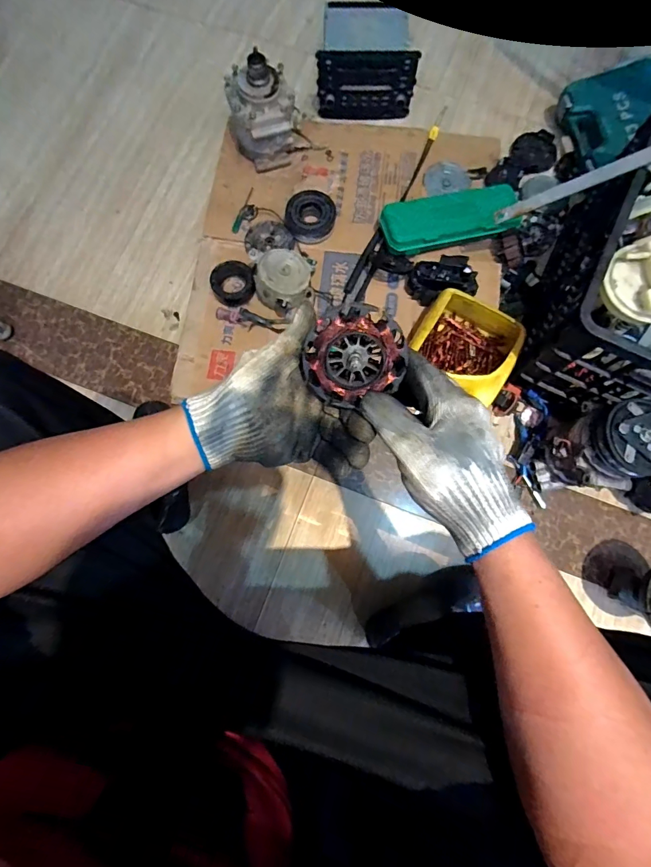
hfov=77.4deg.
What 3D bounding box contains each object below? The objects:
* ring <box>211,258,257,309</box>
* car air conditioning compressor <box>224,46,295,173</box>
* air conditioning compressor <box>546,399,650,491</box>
[{"bbox_3d":[-0.189,-0.309,0.836,0.088,0.030,0.090,0,76,1],"label":"ring"},{"bbox_3d":[-0.137,-0.673,0.852,0.143,0.174,0.128,-8,76,0],"label":"car air conditioning compressor"},{"bbox_3d":[0.454,0.023,0.662,0.120,0.155,0.120,38,80,10],"label":"air conditioning compressor"}]

